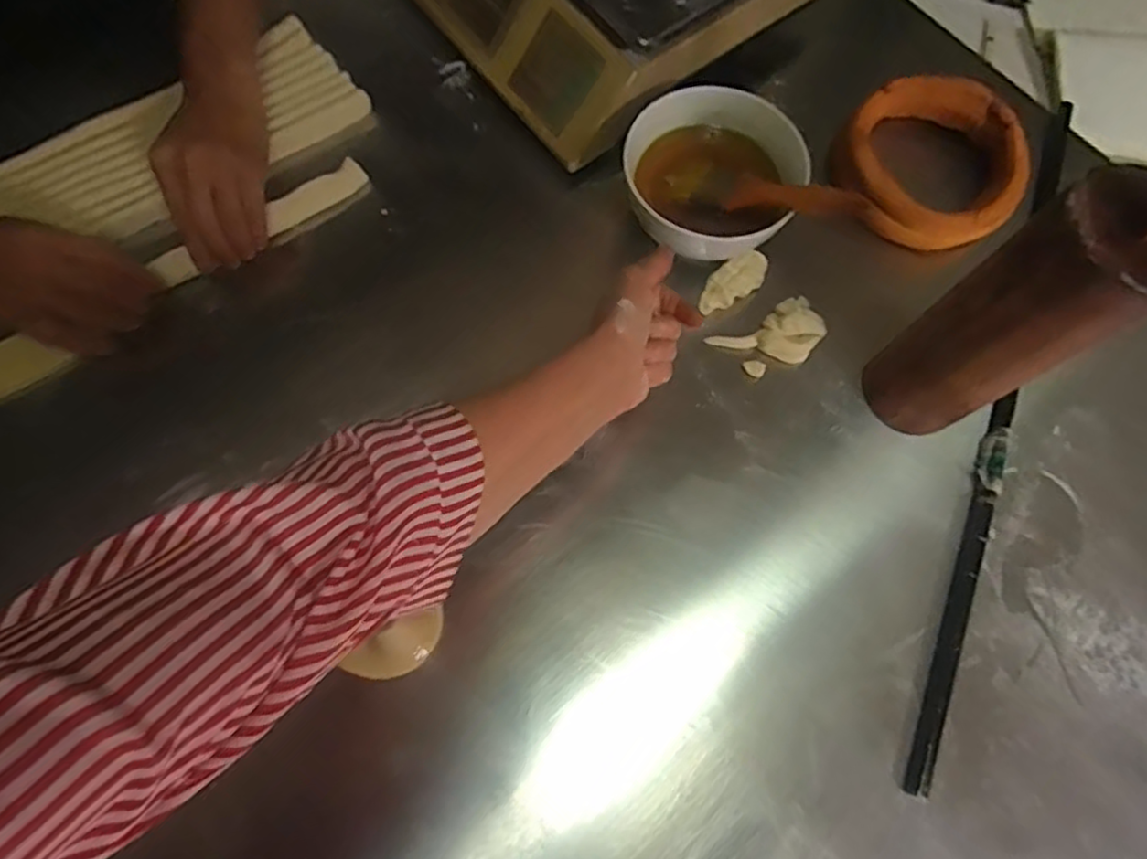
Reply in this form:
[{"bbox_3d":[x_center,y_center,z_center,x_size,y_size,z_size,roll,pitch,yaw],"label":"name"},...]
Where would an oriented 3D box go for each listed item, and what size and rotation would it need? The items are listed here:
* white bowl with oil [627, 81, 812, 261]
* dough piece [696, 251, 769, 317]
[{"bbox_3d":[0.115,-0.211,0.573,0.140,0.060,0.132,18,72,4],"label":"white bowl with oil"},{"bbox_3d":[0.135,-0.125,0.580,0.065,0.012,0.030,-37,77,2],"label":"dough piece"}]

